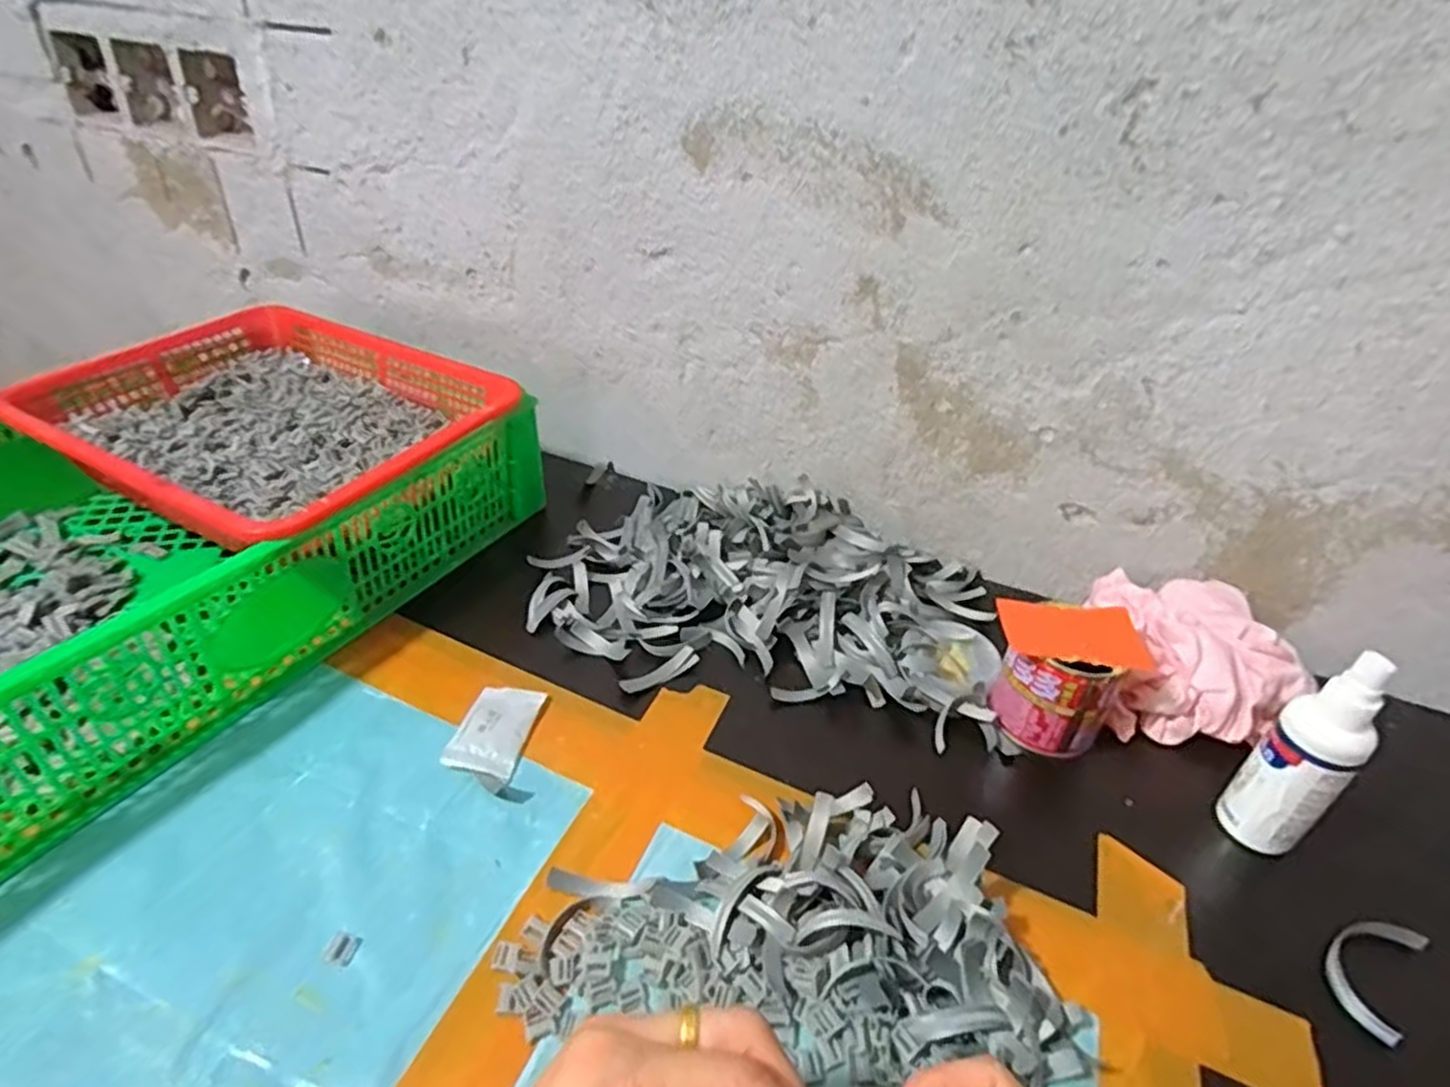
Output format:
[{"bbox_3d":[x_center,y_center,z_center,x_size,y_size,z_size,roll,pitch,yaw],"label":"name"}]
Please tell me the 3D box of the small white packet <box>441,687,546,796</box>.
[{"bbox_3d":[-0.134,0.111,0.443,0.038,0.010,0.070,7,35,4],"label":"small white packet"}]

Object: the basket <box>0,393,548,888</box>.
[{"bbox_3d":[-0.385,-0.004,0.496,0.282,0.109,0.457,19,37,20],"label":"basket"}]

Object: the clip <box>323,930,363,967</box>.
[{"bbox_3d":[-0.172,0.182,0.343,0.013,0.004,0.013,9,35,7],"label":"clip"}]

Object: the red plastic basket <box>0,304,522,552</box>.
[{"bbox_3d":[-0.331,-0.088,0.575,0.309,0.077,0.256,21,38,22],"label":"red plastic basket"}]

